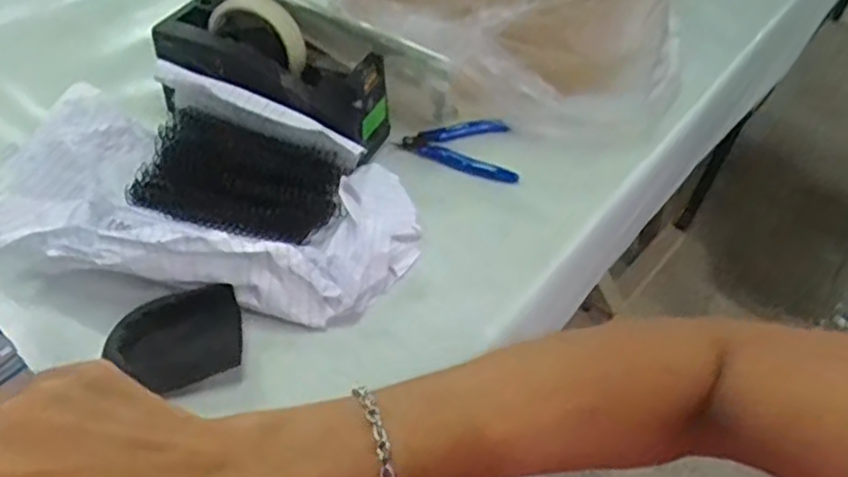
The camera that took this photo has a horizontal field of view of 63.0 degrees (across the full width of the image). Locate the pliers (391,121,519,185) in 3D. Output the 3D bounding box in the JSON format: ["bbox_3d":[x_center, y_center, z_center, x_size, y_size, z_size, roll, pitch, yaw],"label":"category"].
[{"bbox_3d":[0.040,-0.093,0.673,0.113,0.015,0.074,15,47,7],"label":"pliers"}]

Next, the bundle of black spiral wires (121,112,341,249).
[{"bbox_3d":[-0.153,-0.050,0.586,0.172,0.030,0.101,16,47,8],"label":"bundle of black spiral wires"}]

